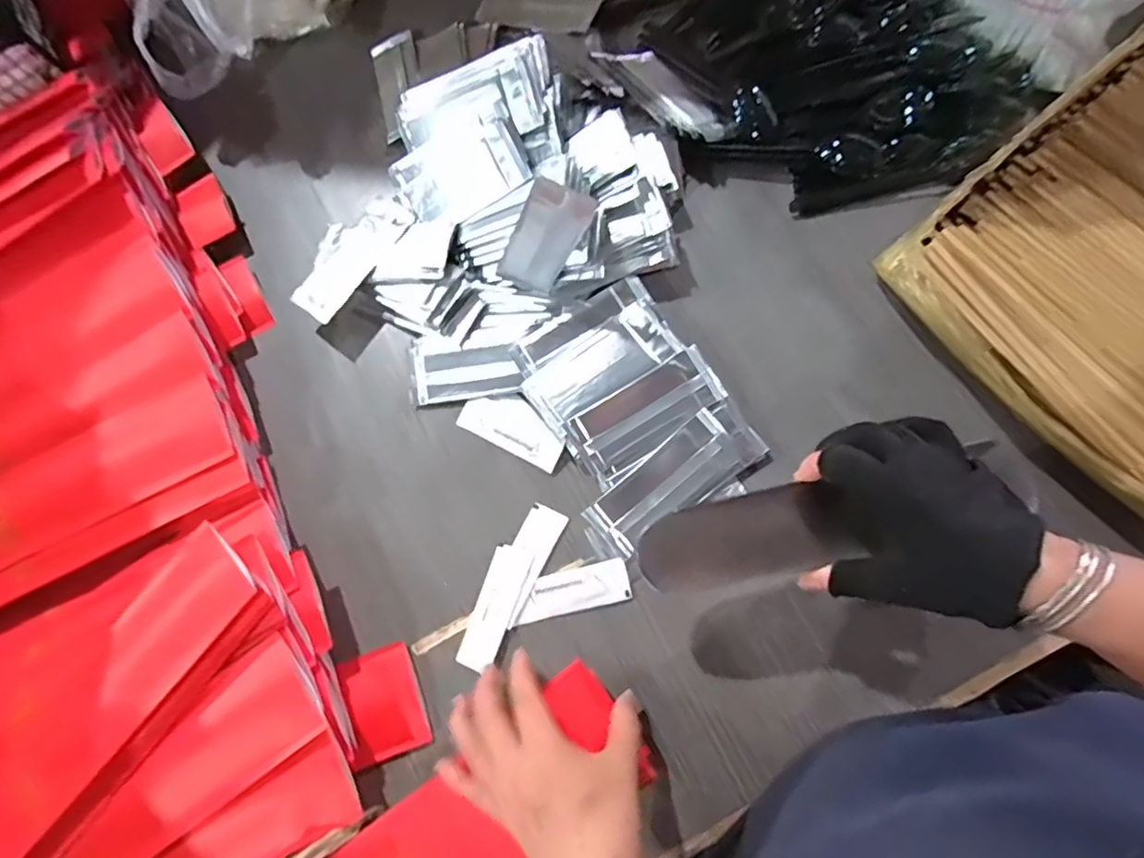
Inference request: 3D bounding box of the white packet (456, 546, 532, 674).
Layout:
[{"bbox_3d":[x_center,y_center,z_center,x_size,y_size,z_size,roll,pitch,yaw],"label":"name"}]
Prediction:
[{"bbox_3d":[-0.058,0.136,0.444,0.029,0.004,0.091,18,78,9],"label":"white packet"}]

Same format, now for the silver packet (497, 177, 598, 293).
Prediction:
[{"bbox_3d":[-0.023,-0.143,0.450,0.046,0.117,0.007,20,62,-14],"label":"silver packet"}]

